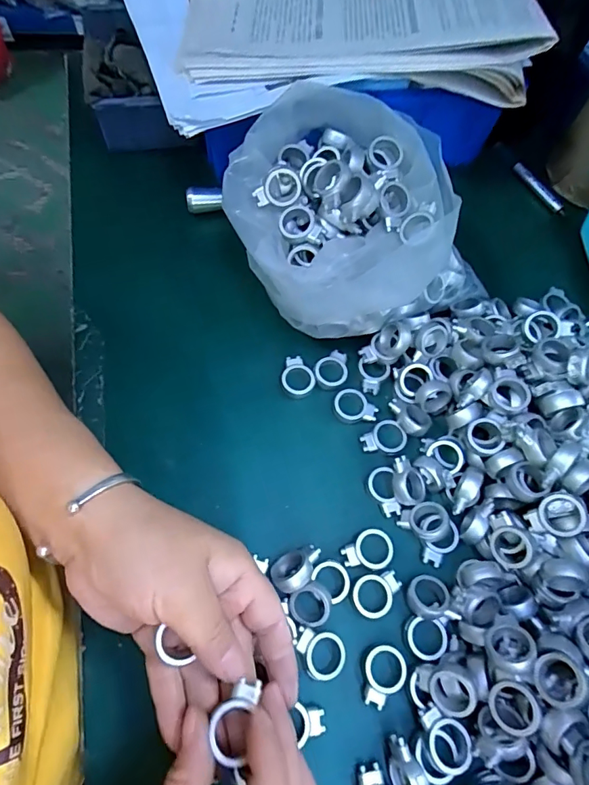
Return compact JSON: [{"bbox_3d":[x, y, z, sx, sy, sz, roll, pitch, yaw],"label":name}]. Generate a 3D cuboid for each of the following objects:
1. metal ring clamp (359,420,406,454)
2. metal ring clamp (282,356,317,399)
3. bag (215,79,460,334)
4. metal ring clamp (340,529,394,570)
[{"bbox_3d":[0.066,0.034,0.337,0.033,0.005,0.024,-16,68,-10],"label":"metal ring clamp"},{"bbox_3d":[0.002,-0.013,0.352,0.026,0.007,0.032,-12,67,-8],"label":"metal ring clamp"},{"bbox_3d":[0.029,-0.122,0.345,0.140,0.110,0.160,-31,71,-17],"label":"bag"},{"bbox_3d":[0.049,0.107,0.305,0.034,0.007,0.025,-15,68,-10],"label":"metal ring clamp"}]

